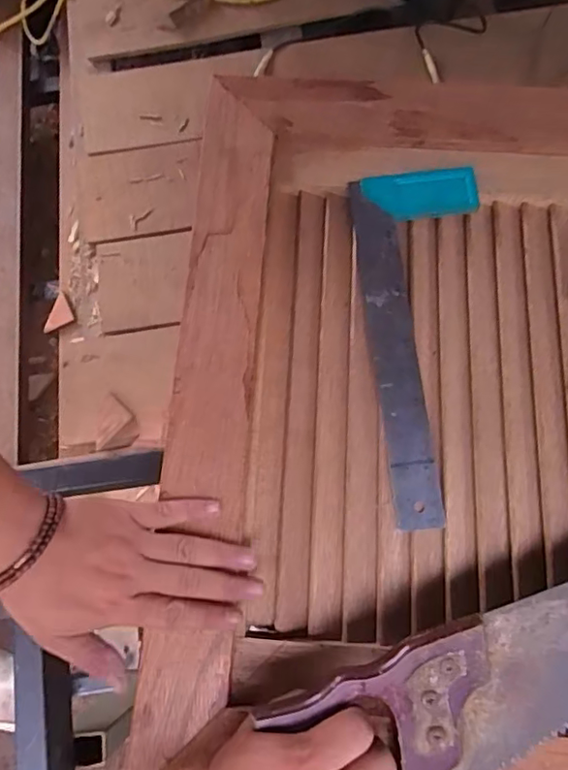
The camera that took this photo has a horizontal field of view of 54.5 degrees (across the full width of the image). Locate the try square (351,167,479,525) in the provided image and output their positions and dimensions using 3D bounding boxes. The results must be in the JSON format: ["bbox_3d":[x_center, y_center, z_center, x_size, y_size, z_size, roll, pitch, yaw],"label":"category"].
[{"bbox_3d":[0.111,-0.037,0.454,0.102,0.030,0.299,0,74,1],"label":"try square"}]

